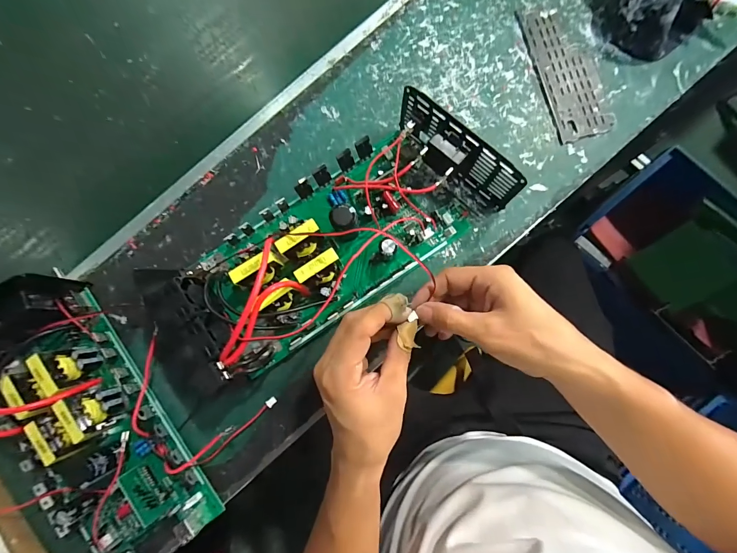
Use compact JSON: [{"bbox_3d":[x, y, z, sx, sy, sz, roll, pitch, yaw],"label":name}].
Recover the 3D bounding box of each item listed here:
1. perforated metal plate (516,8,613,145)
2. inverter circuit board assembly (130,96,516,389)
[{"bbox_3d":[0.203,-0.212,0.345,0.057,0.007,0.147,-15,81,3],"label":"perforated metal plate"},{"bbox_3d":[-0.041,-0.036,0.305,0.326,0.076,0.128,-34,80,-5],"label":"inverter circuit board assembly"}]

